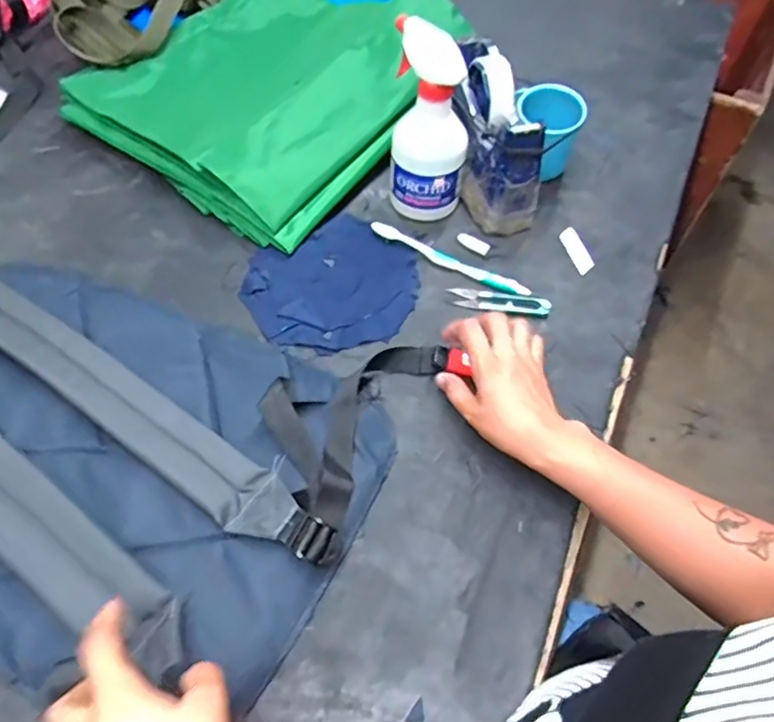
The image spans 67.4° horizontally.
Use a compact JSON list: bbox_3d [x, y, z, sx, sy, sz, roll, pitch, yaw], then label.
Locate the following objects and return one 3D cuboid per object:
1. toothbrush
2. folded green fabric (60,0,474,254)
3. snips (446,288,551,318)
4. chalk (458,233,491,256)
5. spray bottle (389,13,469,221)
[{"bbox_3d":[0.065,-0.107,0.609,0.178,0.014,0.019,28,60,14],"label":"toothbrush"},{"bbox_3d":[-0.133,-0.350,0.708,0.386,0.109,0.386,36,63,19],"label":"folded green fabric"},{"bbox_3d":[0.115,-0.059,0.586,0.098,0.007,0.024,9,57,3],"label":"snips"},{"bbox_3d":[0.094,-0.129,0.628,0.038,0.008,0.011,37,63,19],"label":"chalk"},{"bbox_3d":[0.044,-0.236,0.587,0.077,0.181,0.063,8,57,2],"label":"spray bottle"}]

